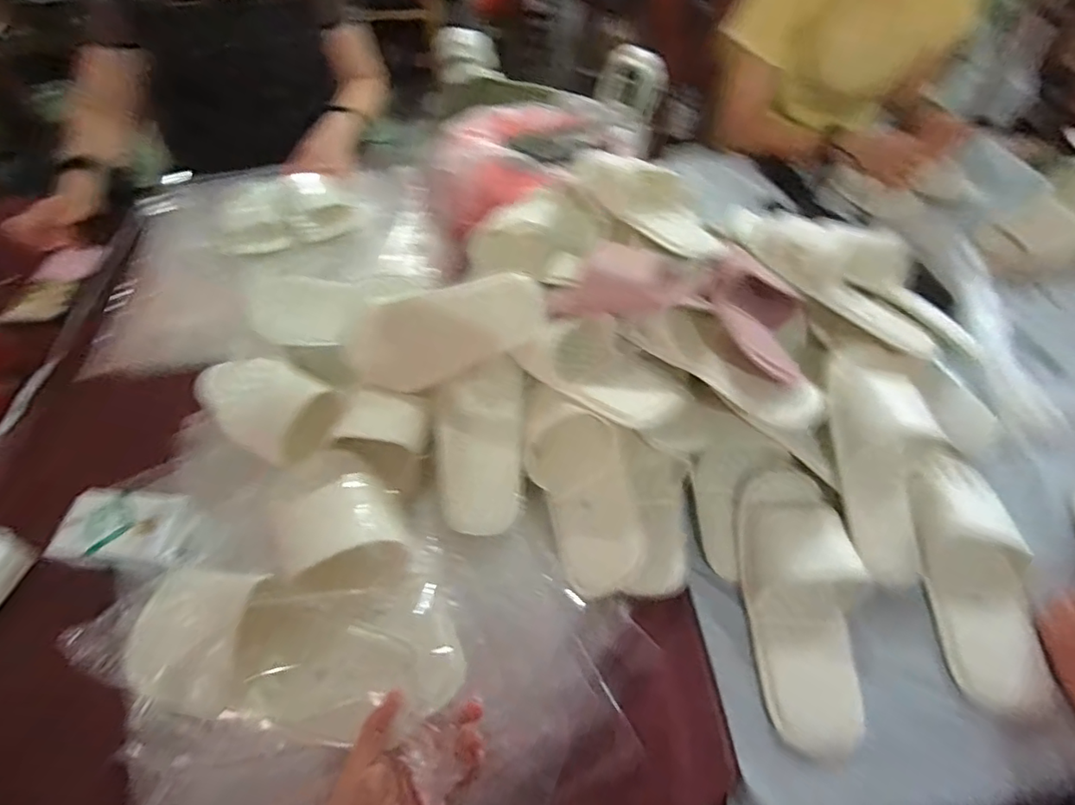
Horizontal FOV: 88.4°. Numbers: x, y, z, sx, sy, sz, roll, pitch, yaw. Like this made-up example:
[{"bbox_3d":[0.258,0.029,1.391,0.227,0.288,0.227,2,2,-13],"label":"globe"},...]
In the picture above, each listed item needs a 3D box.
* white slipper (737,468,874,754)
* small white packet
[{"bbox_3d":[0.254,0.183,0.525,0.106,0.046,0.252,3,65,3],"label":"white slipper"},{"bbox_3d":[-0.407,0.122,0.542,0.106,0.026,0.072,0,52,0],"label":"small white packet"}]

